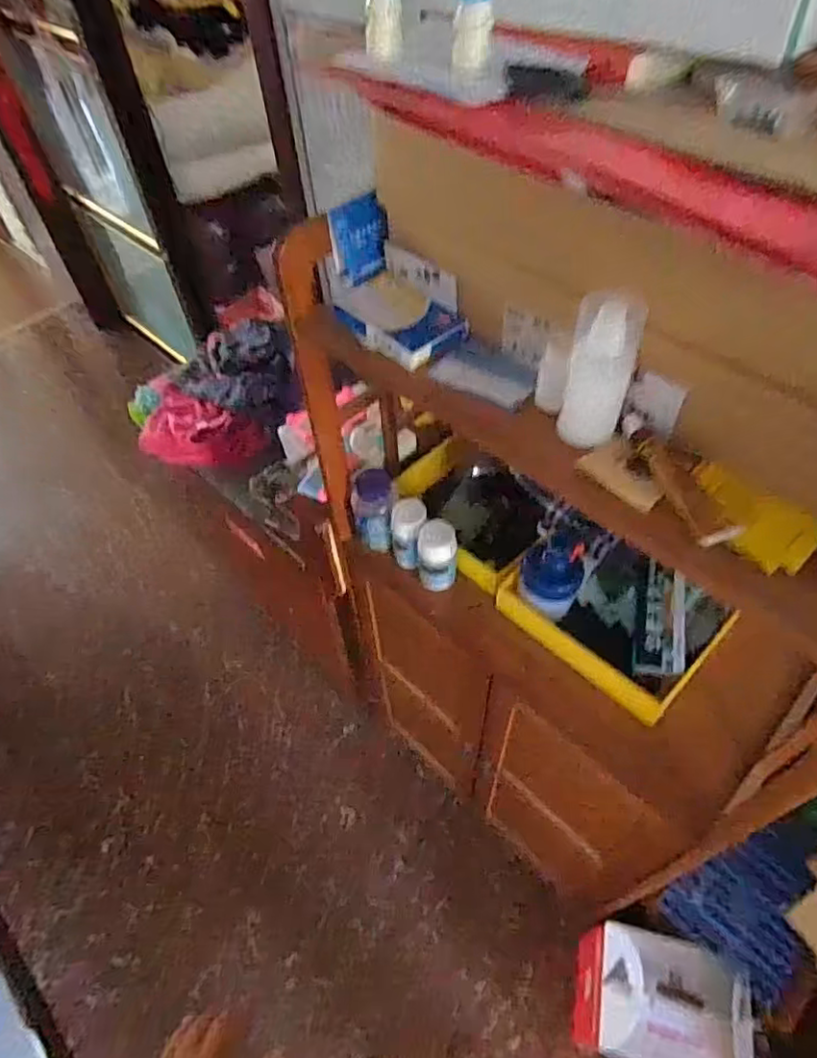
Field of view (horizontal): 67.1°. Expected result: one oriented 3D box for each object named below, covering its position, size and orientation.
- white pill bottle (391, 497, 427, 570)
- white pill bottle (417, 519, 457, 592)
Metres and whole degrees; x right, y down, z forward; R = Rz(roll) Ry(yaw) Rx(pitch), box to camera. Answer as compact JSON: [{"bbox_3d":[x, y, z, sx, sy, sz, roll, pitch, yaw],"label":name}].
[{"bbox_3d":[0.002,0.009,0.833,0.046,0.104,0.046,-2,51,2],"label":"white pill bottle"},{"bbox_3d":[0.039,0.037,0.817,0.053,0.100,0.043,-2,51,2],"label":"white pill bottle"}]

